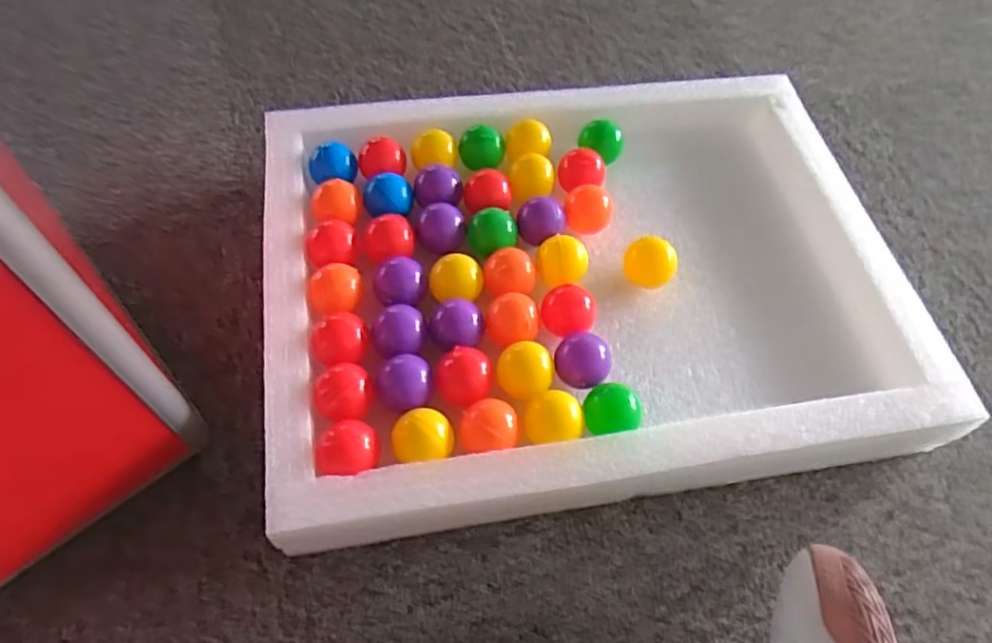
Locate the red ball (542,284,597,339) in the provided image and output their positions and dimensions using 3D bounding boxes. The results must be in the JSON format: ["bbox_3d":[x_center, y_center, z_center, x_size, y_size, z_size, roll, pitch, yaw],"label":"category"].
[{"bbox_3d":[0.049,-0.003,0.450,0.035,0.032,0.033,1,58,-2],"label":"red ball"}]

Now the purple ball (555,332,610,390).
[{"bbox_3d":[0.056,0.029,0.431,0.035,0.030,0.037,1,58,-2],"label":"purple ball"}]

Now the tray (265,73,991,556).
[{"bbox_3d":[0.065,-0.031,0.482,0.433,0.069,0.330,-8,60,-7],"label":"tray"}]

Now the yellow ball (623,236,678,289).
[{"bbox_3d":[0.110,-0.039,0.473,0.036,0.033,0.030,16,59,8],"label":"yellow ball"}]

